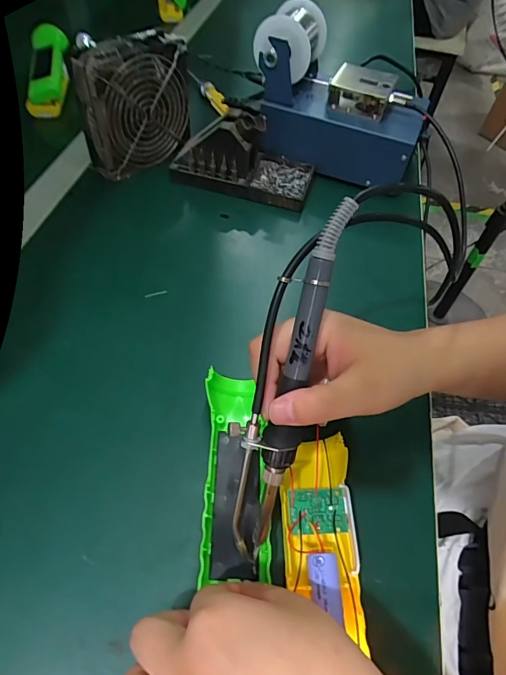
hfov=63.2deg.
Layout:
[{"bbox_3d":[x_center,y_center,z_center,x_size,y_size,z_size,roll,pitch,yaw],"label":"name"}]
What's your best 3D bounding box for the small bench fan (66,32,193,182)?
[{"bbox_3d":[-0.129,-0.259,0.465,0.129,0.124,0.050,-37,65,-27],"label":"small bench fan"}]

